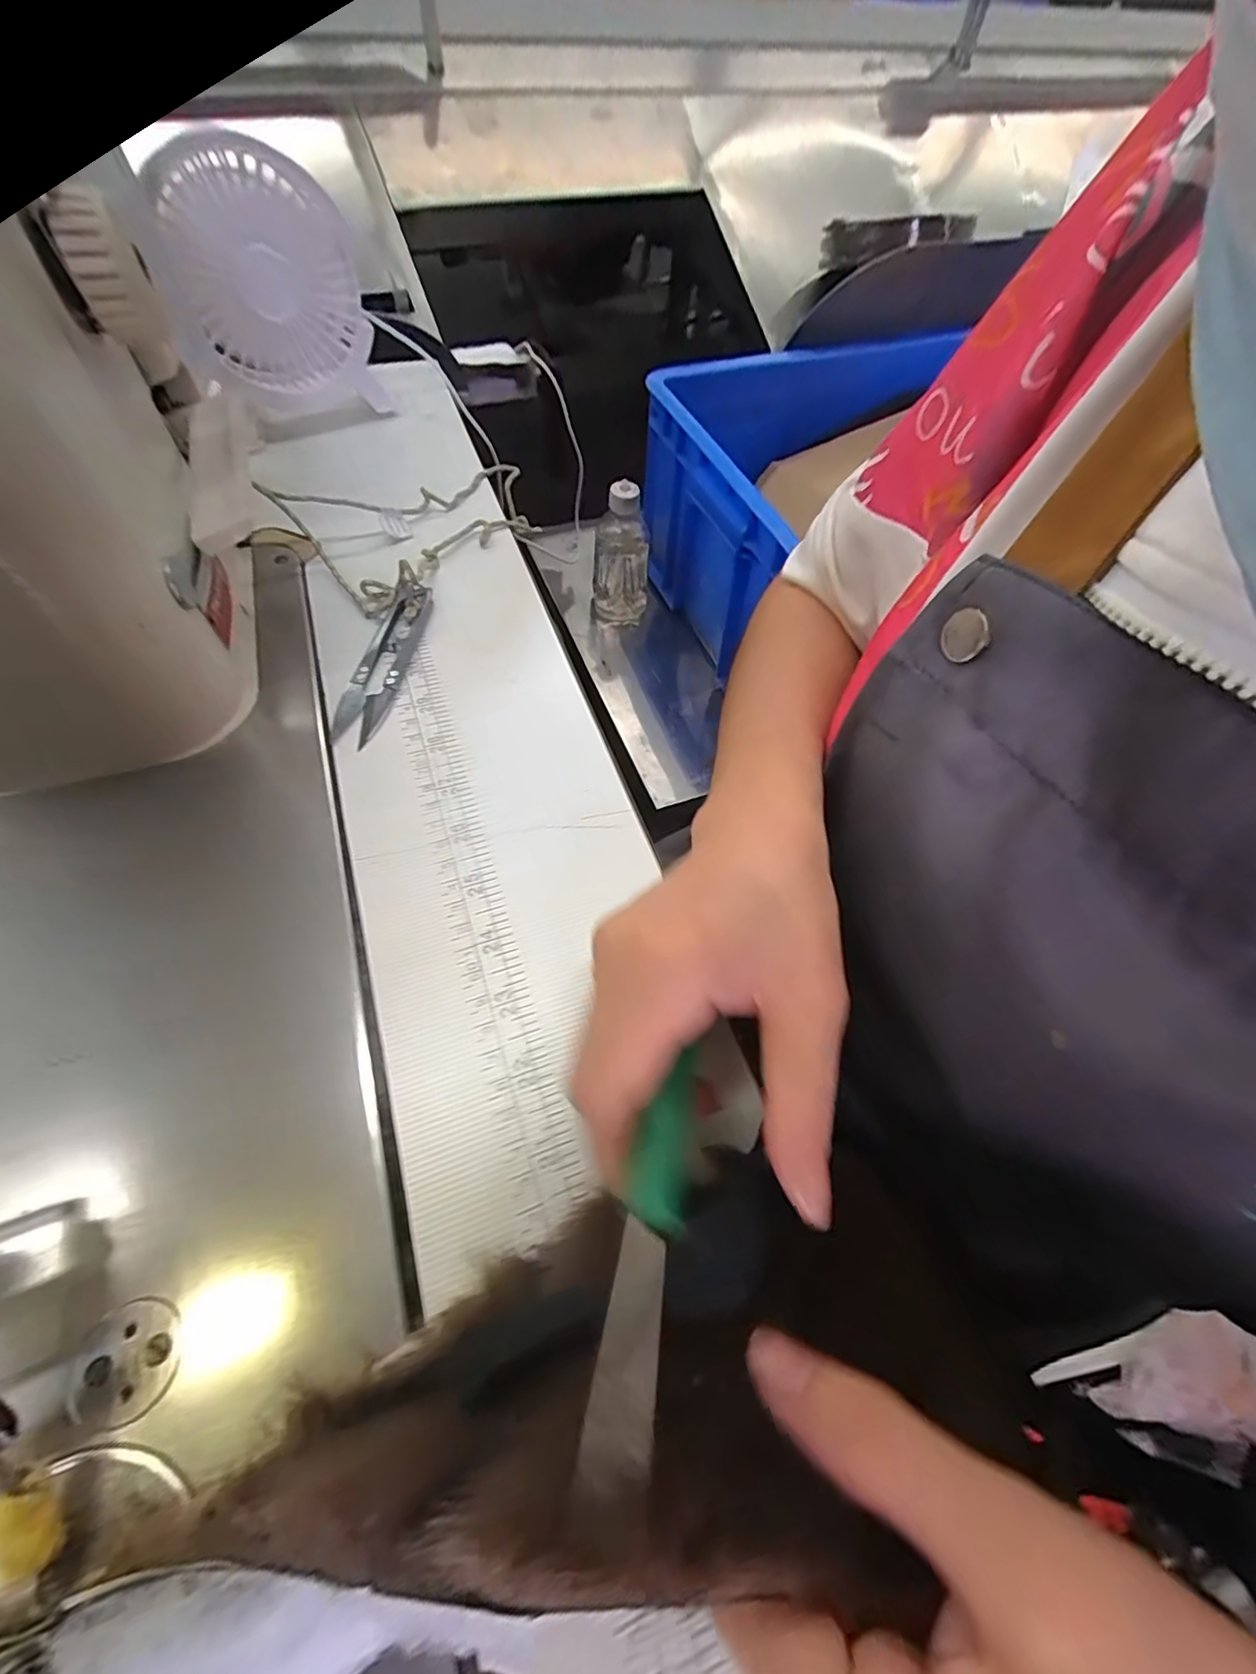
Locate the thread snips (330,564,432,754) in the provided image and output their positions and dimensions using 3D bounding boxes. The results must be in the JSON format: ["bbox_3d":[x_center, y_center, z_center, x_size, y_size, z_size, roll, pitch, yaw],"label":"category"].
[{"bbox_3d":[-0.120,-0.090,0.291,0.023,0.013,0.099,13,64,-1],"label":"thread snips"}]

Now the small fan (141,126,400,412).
[{"bbox_3d":[-0.206,-0.315,0.356,0.095,0.135,0.060,-16,61,-12],"label":"small fan"}]

